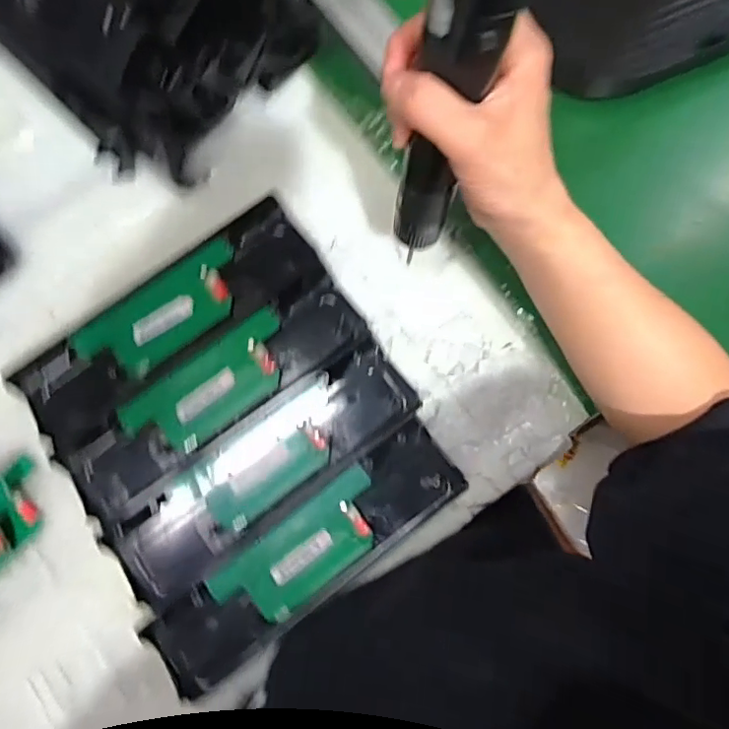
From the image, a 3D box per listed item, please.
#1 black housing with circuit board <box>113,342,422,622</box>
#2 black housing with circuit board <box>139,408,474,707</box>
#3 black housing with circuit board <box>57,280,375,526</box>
[{"bbox_3d":[-0.071,0.078,0.412,0.239,0.011,0.067,-38,84,-6],"label":"black housing with circuit board"},{"bbox_3d":[-0.038,0.138,0.402,0.242,0.014,0.064,-37,84,-6],"label":"black housing with circuit board"},{"bbox_3d":[-0.110,0.024,0.420,0.241,0.011,0.064,-35,83,-5],"label":"black housing with circuit board"}]

